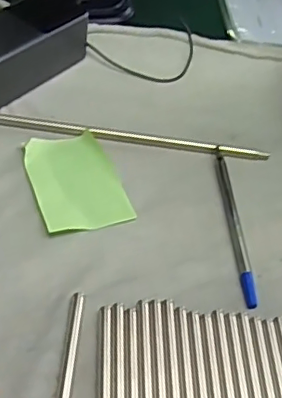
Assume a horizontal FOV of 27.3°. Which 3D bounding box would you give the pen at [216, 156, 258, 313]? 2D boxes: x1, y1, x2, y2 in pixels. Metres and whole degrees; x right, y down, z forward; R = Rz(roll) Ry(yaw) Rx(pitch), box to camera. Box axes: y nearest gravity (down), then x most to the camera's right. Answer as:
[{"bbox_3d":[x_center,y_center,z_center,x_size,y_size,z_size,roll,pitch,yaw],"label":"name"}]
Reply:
[{"bbox_3d":[0.067,0.016,0.413,0.008,0.007,0.132,1,47,-6],"label":"pen"}]

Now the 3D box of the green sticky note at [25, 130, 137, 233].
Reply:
[{"bbox_3d":[-0.048,-0.013,0.427,0.063,0.010,0.086,-12,49,-18],"label":"green sticky note"}]

